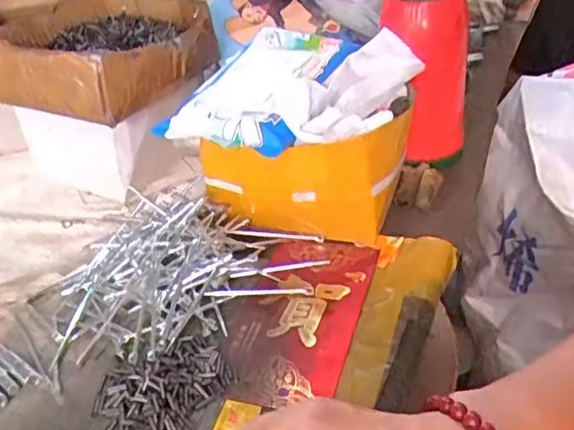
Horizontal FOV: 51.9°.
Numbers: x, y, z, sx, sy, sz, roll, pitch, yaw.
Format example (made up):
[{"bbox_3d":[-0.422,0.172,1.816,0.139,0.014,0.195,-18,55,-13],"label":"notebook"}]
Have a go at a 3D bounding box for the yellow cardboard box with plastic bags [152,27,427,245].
[{"bbox_3d":[0.011,-0.062,0.502,0.172,0.130,0.158,11,39,18],"label":"yellow cardboard box with plastic bags"}]

